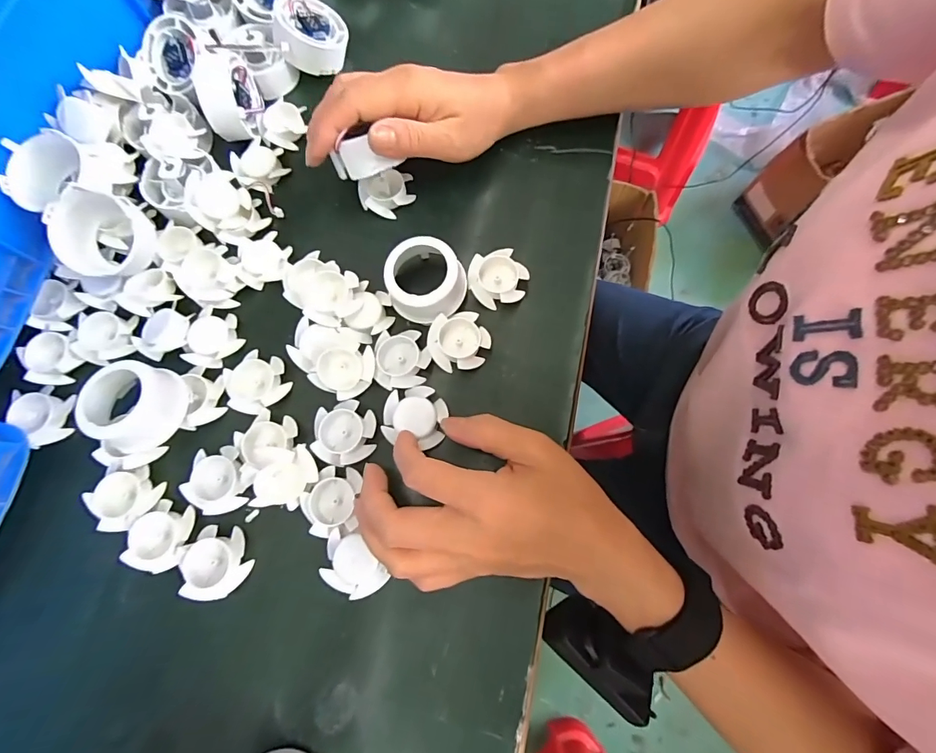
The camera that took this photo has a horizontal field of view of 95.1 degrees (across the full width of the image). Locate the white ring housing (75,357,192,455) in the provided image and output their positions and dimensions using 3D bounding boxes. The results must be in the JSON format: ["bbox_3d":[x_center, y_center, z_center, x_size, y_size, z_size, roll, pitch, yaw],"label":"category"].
[{"bbox_3d":[-0.204,0.019,0.264,0.046,0.031,0.052,14,76,3],"label":"white ring housing"}]

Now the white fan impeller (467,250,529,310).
[{"bbox_3d":[0.021,-0.068,0.298,0.039,0.012,0.038,0,76,0],"label":"white fan impeller"}]

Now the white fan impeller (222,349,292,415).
[{"bbox_3d":[-0.141,0.004,0.284,0.039,0.010,0.037,0,76,0],"label":"white fan impeller"}]

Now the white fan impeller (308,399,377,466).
[{"bbox_3d":[-0.078,0.036,0.274,0.038,0.016,0.040,9,76,2],"label":"white fan impeller"}]

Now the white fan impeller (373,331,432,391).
[{"bbox_3d":[-0.043,-0.012,0.283,0.036,0.012,0.038,2,76,0],"label":"white fan impeller"}]

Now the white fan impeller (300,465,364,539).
[{"bbox_3d":[-0.084,0.076,0.261,0.034,0.016,0.040,4,76,1],"label":"white fan impeller"}]

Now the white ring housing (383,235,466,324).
[{"bbox_3d":[-0.027,-0.064,0.284,0.050,0.026,0.048,0,76,0],"label":"white ring housing"}]

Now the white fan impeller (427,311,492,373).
[{"bbox_3d":[-0.006,-0.023,0.286,0.040,0.011,0.038,0,76,0],"label":"white fan impeller"}]

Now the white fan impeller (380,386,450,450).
[{"bbox_3d":[-0.033,0.025,0.271,0.038,0.010,0.037,9,76,2],"label":"white fan impeller"}]

